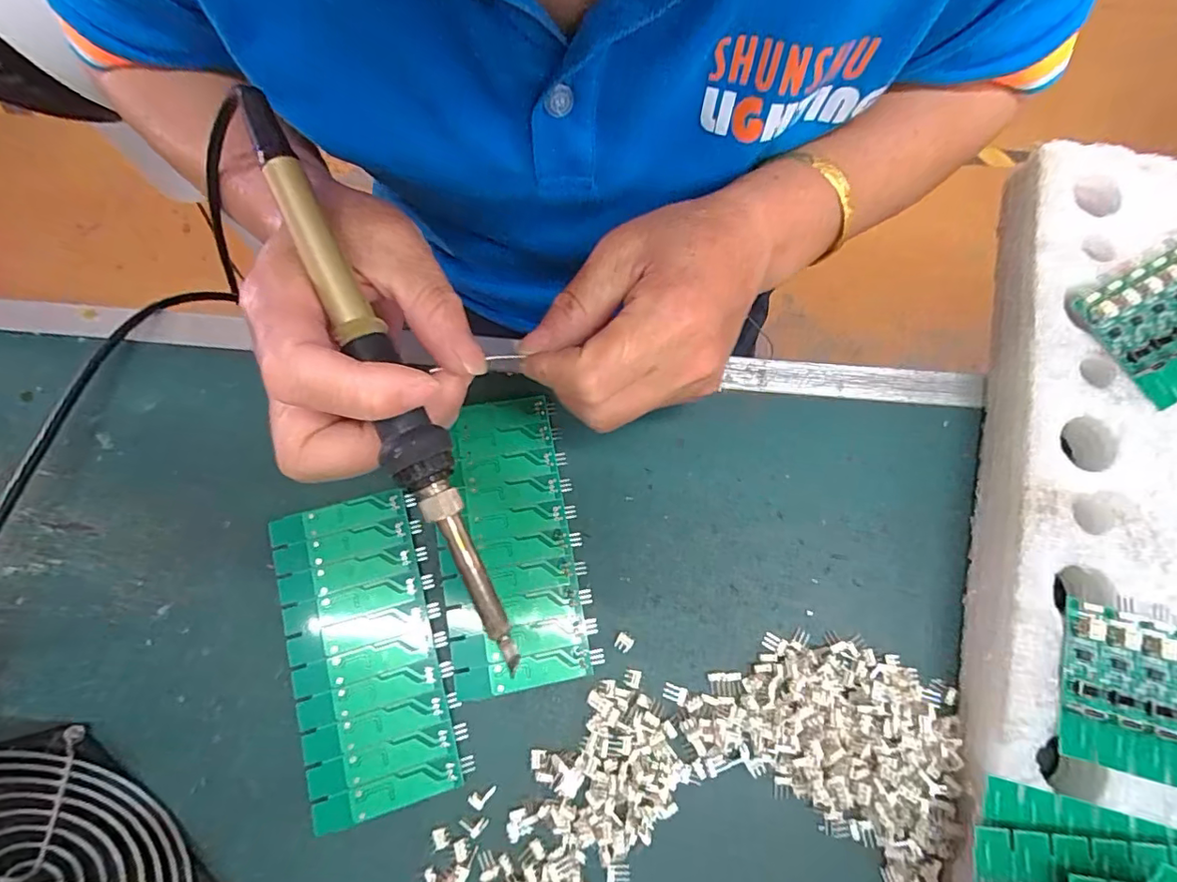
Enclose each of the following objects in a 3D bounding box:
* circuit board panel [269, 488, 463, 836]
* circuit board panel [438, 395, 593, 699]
[{"bbox_3d":[-0.104,0.096,0.252,0.063,0.013,0.136,-15,75,-4],"label":"circuit board panel"},{"bbox_3d":[-0.040,0.046,0.264,0.063,0.004,0.136,-7,76,-9],"label":"circuit board panel"}]

